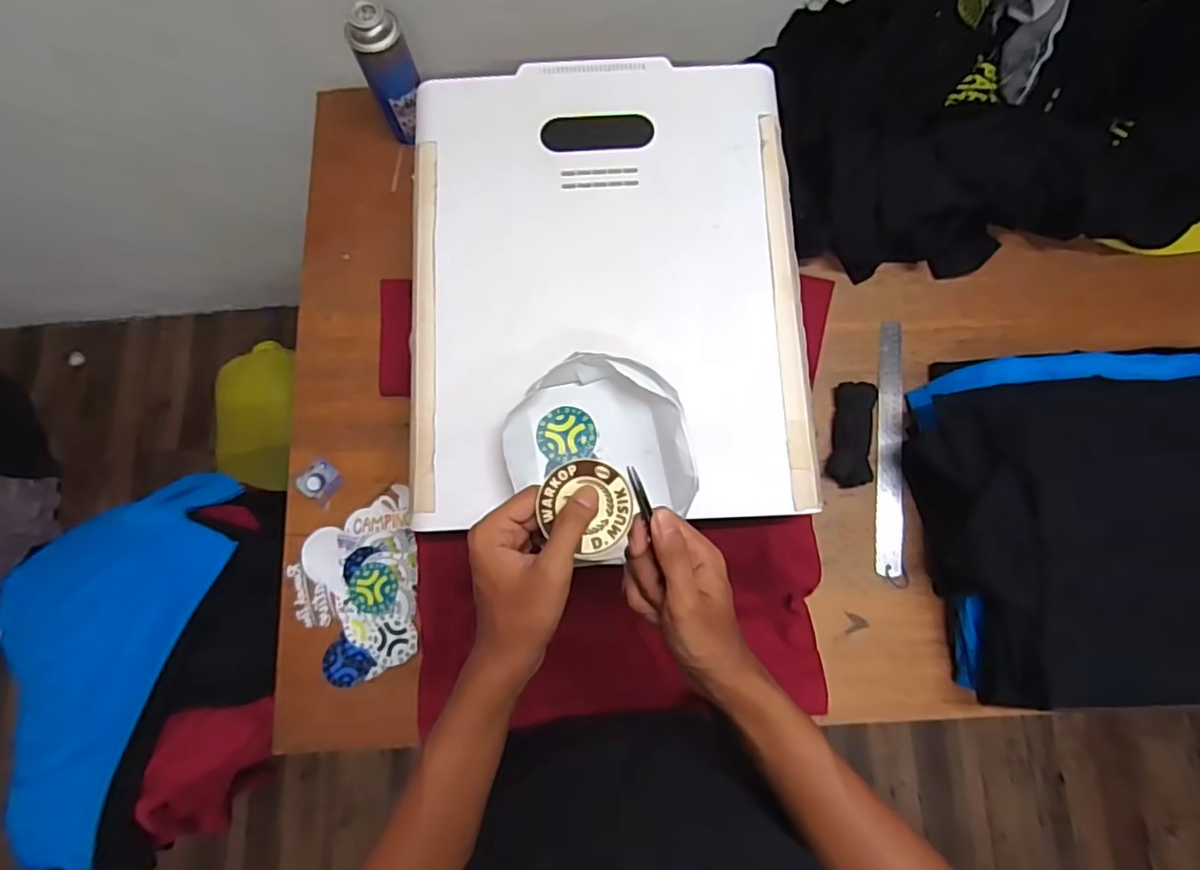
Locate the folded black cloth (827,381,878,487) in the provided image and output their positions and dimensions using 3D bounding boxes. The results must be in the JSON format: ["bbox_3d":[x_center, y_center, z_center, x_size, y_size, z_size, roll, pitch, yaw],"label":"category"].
[{"bbox_3d":[0.316,0.000,0.731,0.048,0.025,0.129,9,79,1],"label":"folded black cloth"}]

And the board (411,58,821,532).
[{"bbox_3d":[0.004,-0.167,0.609,0.396,0.021,0.497,-3,79,1],"label":"board"}]

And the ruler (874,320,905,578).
[{"bbox_3d":[0.363,0.011,0.737,0.033,0.005,0.318,3,79,10],"label":"ruler"}]

